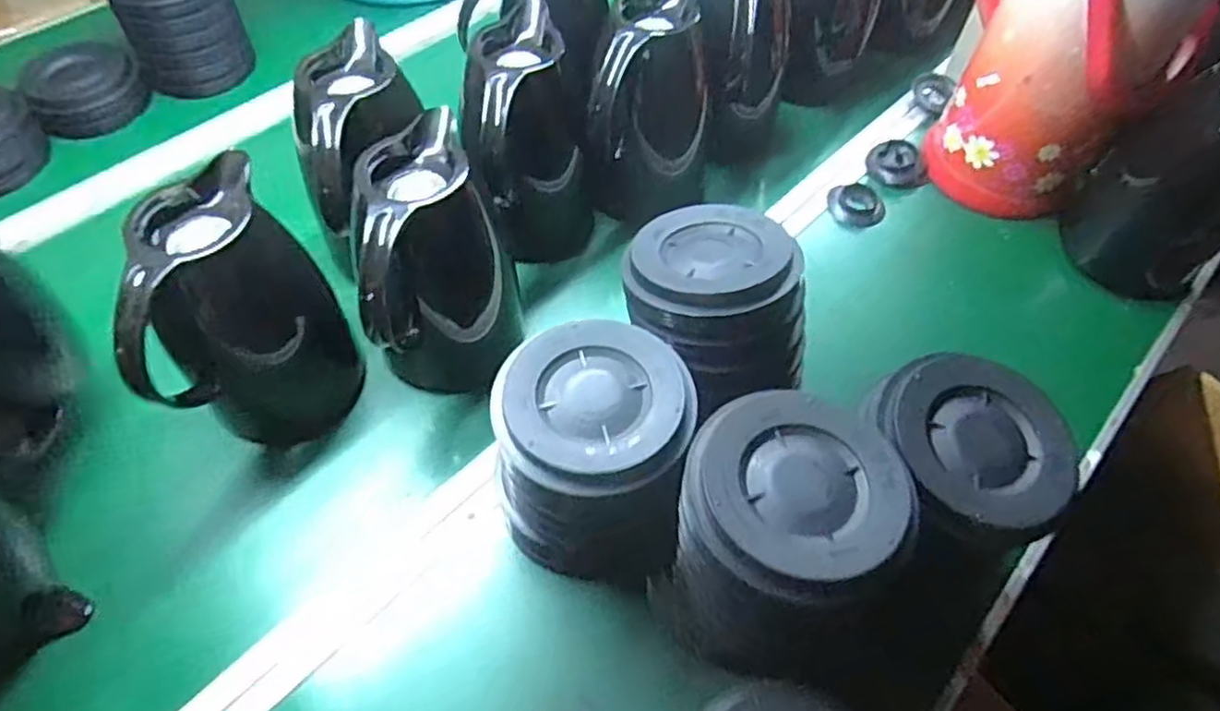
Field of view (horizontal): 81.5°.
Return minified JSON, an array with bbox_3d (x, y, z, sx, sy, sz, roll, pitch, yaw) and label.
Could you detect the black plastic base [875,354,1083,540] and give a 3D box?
[{"bbox_3d":[0.223,0.049,0.424,0.105,0.018,0.114,-22,58,-15],"label":"black plastic base"}]

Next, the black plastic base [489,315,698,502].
[{"bbox_3d":[-0.009,0.028,0.424,0.116,0.016,0.107,0,55,0],"label":"black plastic base"}]

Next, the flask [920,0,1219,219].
[{"bbox_3d":[0.417,-0.303,0.619,0.193,0.347,0.148,24,59,16],"label":"flask"}]

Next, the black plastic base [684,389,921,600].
[{"bbox_3d":[0.104,0.069,0.384,0.115,0.020,0.113,0,55,0],"label":"black plastic base"}]

